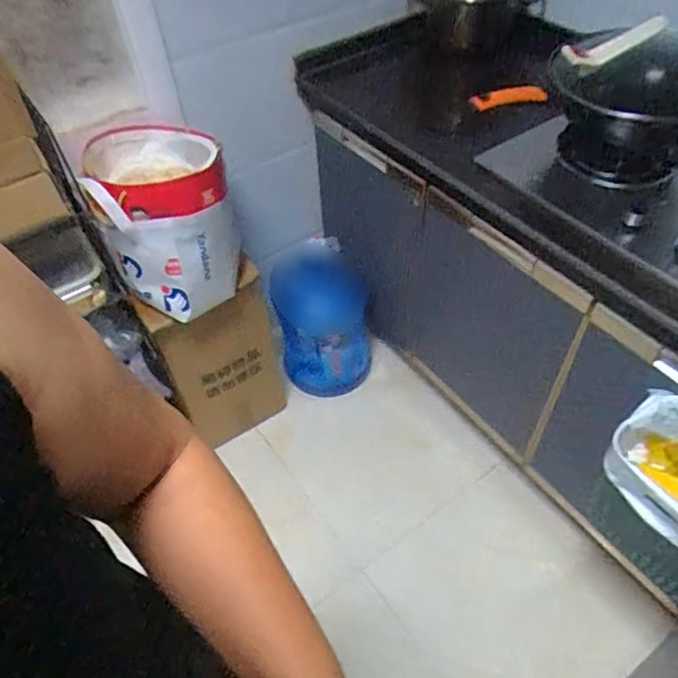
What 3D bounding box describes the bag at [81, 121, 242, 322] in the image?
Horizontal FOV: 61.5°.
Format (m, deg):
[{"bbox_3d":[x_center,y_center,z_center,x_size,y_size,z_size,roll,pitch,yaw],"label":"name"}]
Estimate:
[{"bbox_3d":[-0.334,-0.245,1.104,0.240,0.269,0.294,-19,51,-12],"label":"bag"}]

